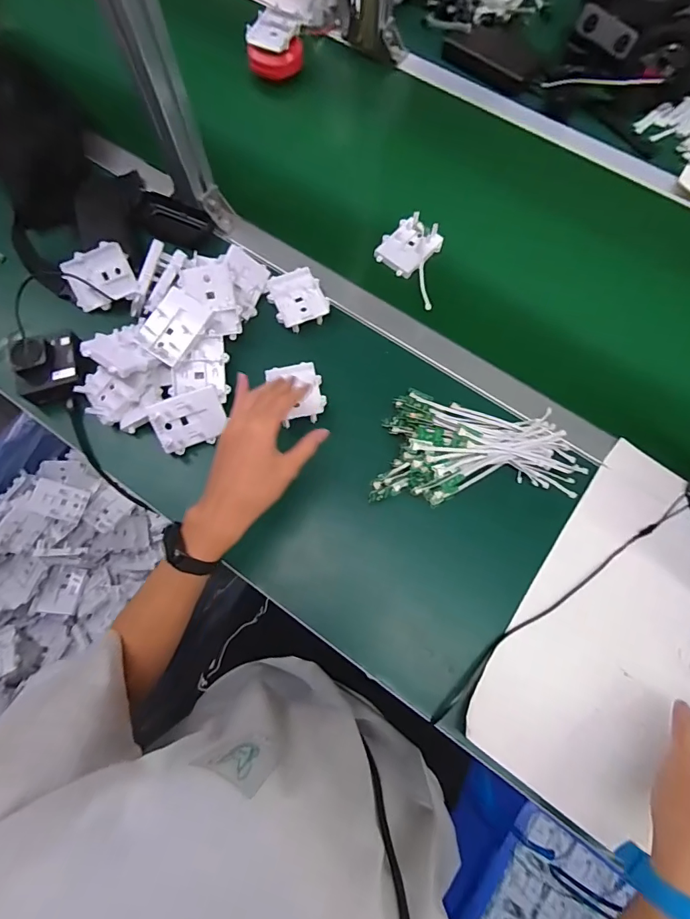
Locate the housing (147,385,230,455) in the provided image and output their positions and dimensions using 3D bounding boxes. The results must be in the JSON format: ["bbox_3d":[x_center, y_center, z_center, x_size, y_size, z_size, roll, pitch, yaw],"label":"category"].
[{"bbox_3d":[-0.183,-0.046,0.511,0.082,0.012,0.062,-22,105,-12],"label":"housing"}]

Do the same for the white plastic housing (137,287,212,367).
[{"bbox_3d":[-0.202,-0.156,0.513,0.060,0.025,0.081,36,80,0],"label":"white plastic housing"}]

